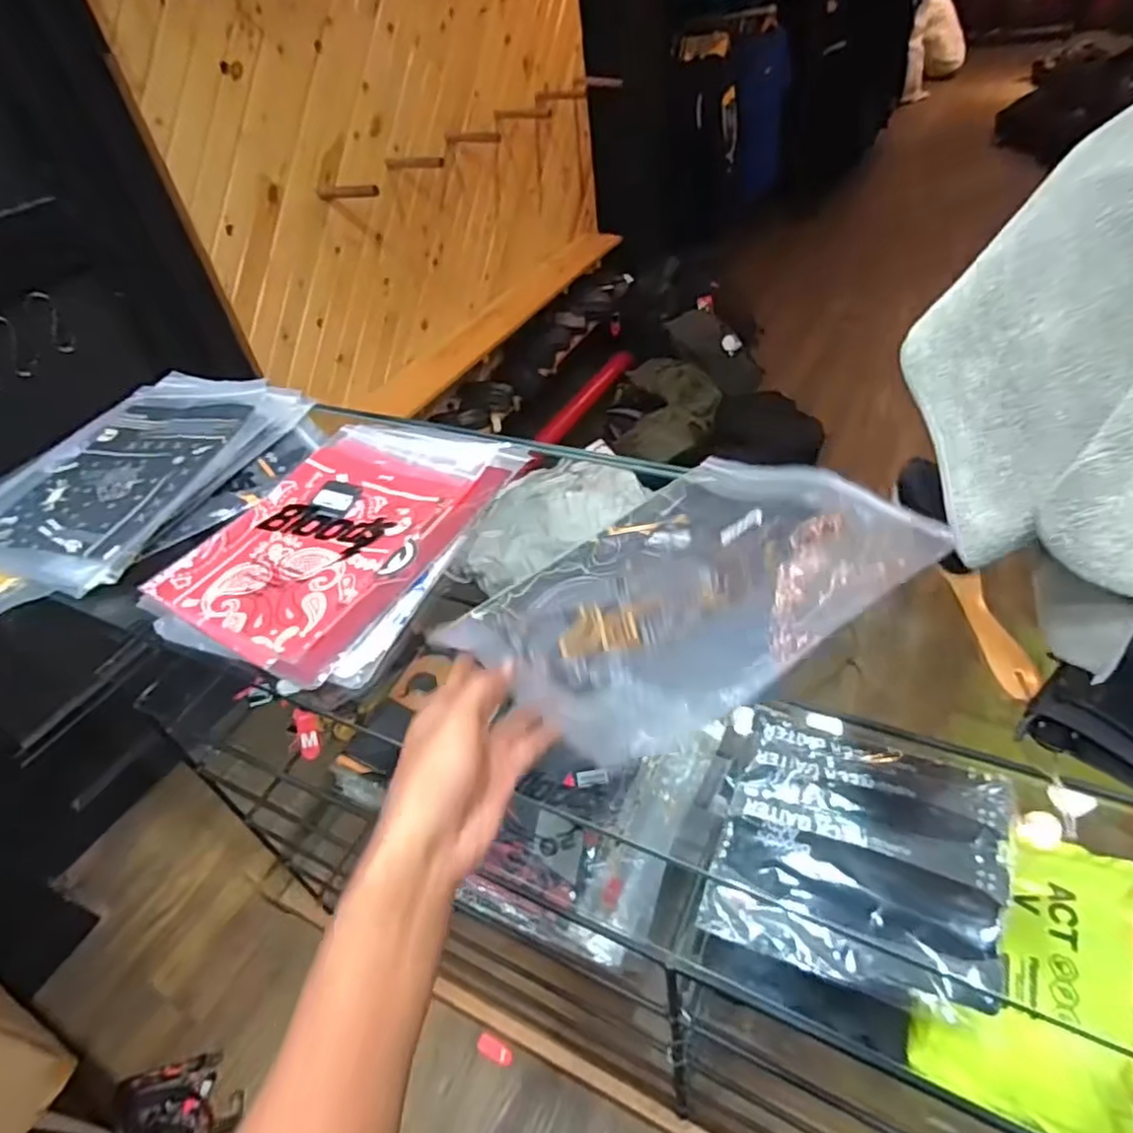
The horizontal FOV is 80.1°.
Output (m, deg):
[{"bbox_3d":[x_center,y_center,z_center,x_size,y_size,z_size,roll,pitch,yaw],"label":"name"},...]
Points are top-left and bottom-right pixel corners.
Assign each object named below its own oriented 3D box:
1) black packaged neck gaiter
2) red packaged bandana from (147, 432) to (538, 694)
[{"bbox_3d":[0.292,0.278,0.674,0.249,0.060,0.234,12,46,21],"label":"black packaged neck gaiter"},{"bbox_3d":[-0.232,-0.044,0.692,0.252,0.022,0.336,14,46,23],"label":"red packaged bandana"}]

